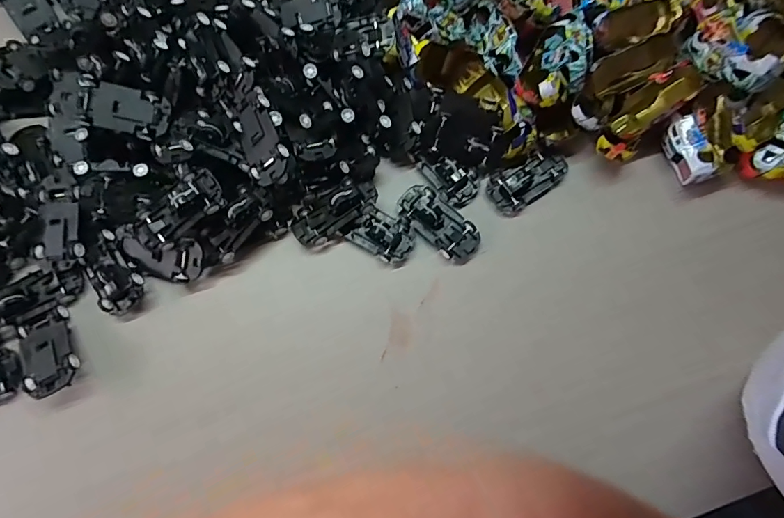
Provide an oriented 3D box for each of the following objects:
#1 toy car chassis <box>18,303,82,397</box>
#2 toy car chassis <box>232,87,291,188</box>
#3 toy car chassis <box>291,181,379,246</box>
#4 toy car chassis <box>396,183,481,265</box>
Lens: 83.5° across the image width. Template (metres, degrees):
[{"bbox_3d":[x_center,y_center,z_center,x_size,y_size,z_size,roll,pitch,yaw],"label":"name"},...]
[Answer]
[{"bbox_3d":[-0.221,0.062,0.283,0.032,0.011,0.053,-27,64,-10],"label":"toy car chassis"},{"bbox_3d":[-0.087,-0.083,0.294,0.031,0.013,0.073,-29,76,29],"label":"toy car chassis"},{"bbox_3d":[-0.040,-0.033,0.309,0.063,0.013,0.029,-31,79,5],"label":"toy car chassis"},{"bbox_3d":[0.034,-0.028,0.313,0.030,0.011,0.064,-44,82,-10],"label":"toy car chassis"}]

